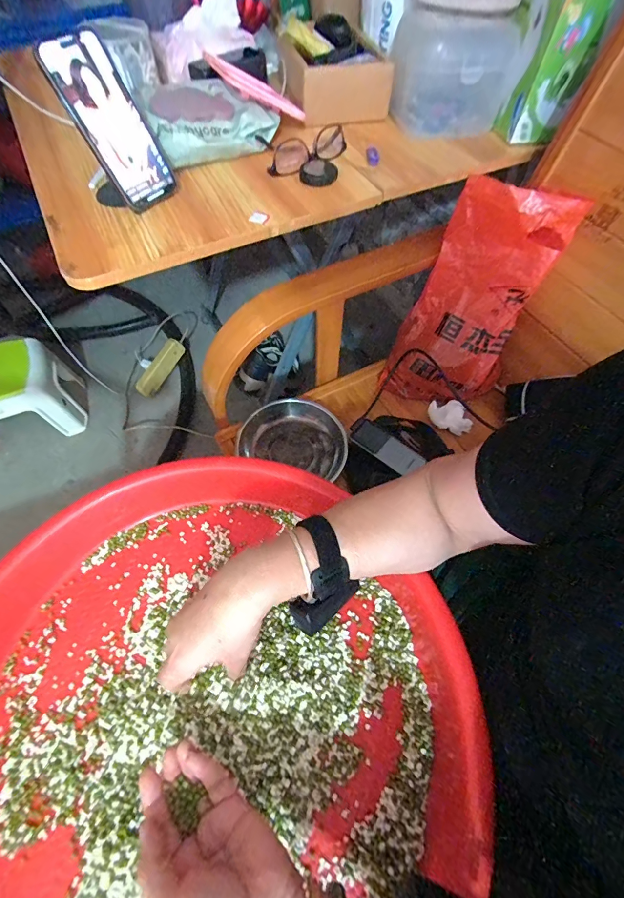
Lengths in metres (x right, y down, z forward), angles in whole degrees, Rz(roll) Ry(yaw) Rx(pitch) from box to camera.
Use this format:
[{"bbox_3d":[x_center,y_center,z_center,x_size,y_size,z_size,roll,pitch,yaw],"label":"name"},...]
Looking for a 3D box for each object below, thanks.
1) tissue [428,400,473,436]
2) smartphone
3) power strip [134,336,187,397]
[{"bbox_3d":[0.253,-0.064,0.683,0.047,0.042,0.077,-27,64,-14],"label":"tissue"},{"bbox_3d":[-0.236,-0.384,0.448,0.008,0.161,0.083,21,65,46],"label":"smartphone"},{"bbox_3d":[-0.455,-0.245,1.125,0.057,0.038,0.188,31,82,16],"label":"power strip"}]

